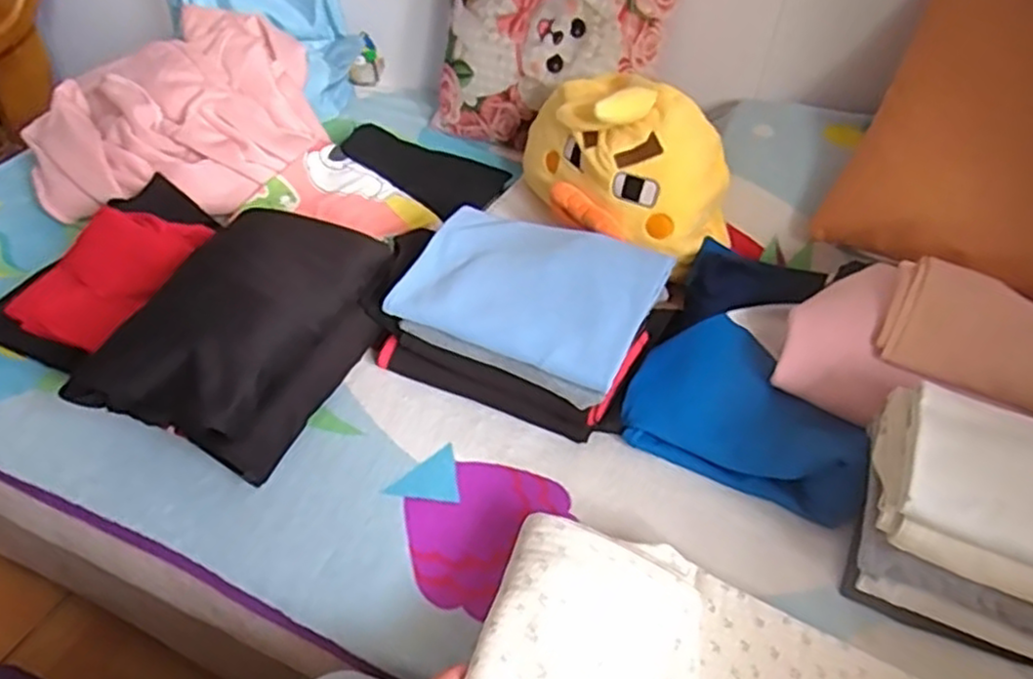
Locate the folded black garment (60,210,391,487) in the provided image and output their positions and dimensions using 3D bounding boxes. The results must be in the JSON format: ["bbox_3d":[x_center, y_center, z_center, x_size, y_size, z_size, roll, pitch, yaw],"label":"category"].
[{"bbox_3d":[-0.284,-0.005,0.776,0.175,0.163,0.295,19,45,15],"label":"folded black garment"}]

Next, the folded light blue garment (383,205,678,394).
[{"bbox_3d":[0.010,-0.053,0.769,0.254,0.035,0.170,23,70,23],"label":"folded light blue garment"}]

